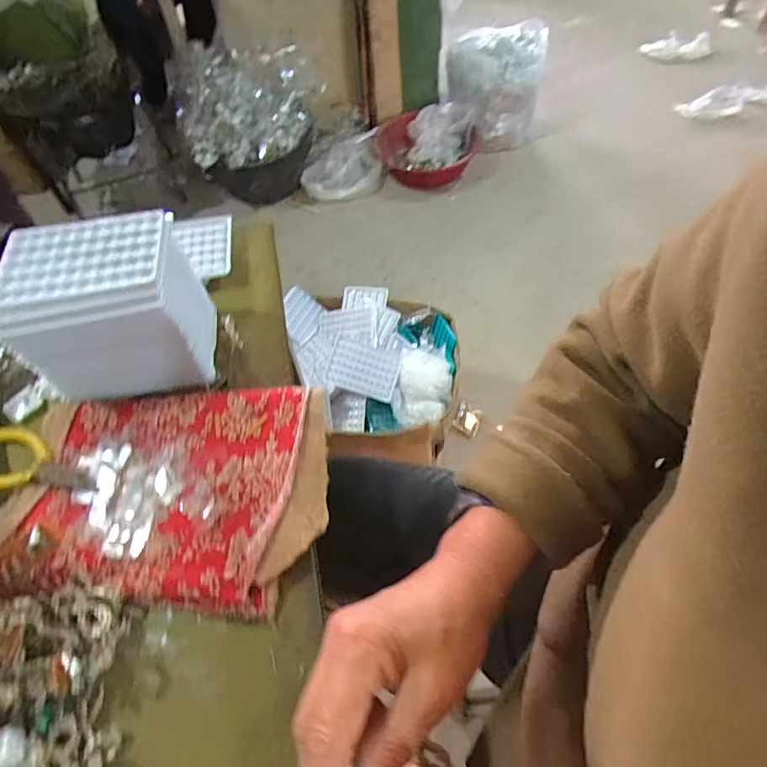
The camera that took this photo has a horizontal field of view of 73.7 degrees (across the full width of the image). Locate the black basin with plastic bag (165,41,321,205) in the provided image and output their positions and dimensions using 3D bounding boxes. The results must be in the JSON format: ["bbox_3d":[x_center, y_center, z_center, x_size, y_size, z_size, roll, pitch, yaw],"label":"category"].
[{"bbox_3d":[-0.412,-0.823,1.670,0.440,0.405,0.301,-14,55,-7],"label":"black basin with plastic bag"}]

